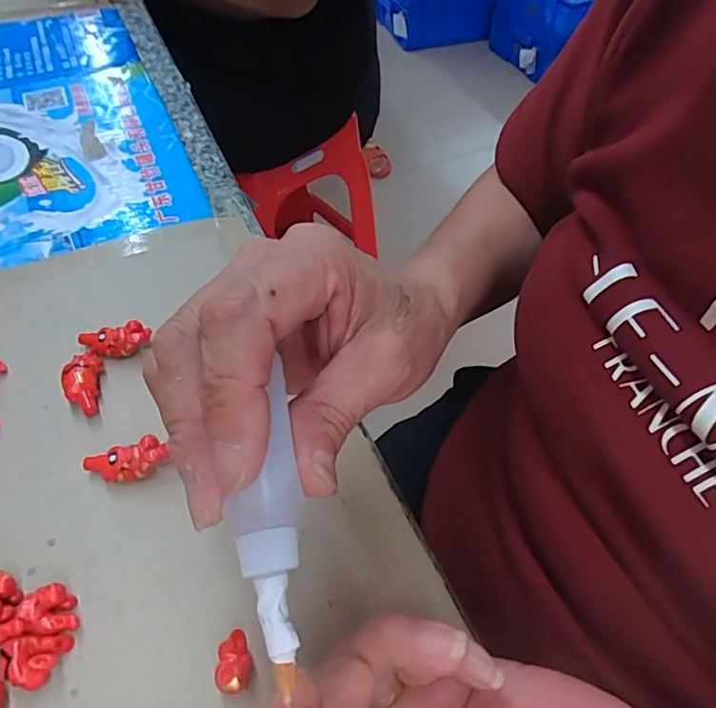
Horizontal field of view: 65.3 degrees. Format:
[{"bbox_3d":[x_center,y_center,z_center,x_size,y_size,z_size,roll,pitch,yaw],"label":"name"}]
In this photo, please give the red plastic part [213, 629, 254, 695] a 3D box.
[{"bbox_3d":[-0.048,0.122,0.220,0.014,0.016,0.022,-5,51,-9],"label":"red plastic part"}]

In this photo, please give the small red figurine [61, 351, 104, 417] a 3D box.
[{"bbox_3d":[-0.146,0.014,0.298,0.017,0.016,0.037,-4,51,-8],"label":"small red figurine"}]

